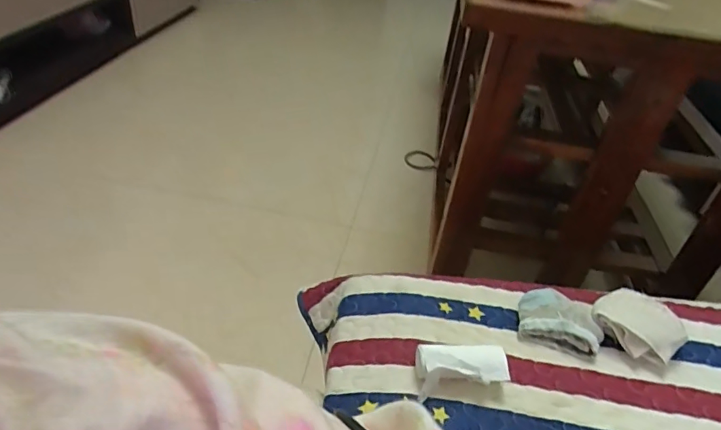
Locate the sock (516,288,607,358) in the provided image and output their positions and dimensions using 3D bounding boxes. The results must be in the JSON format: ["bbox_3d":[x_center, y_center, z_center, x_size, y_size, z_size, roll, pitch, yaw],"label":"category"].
[{"bbox_3d":[0.231,0.122,0.582,0.089,0.029,0.065,13,38,12],"label":"sock"}]

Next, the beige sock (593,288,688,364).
[{"bbox_3d":[0.316,0.126,0.574,0.071,0.043,0.090,-27,47,-34],"label":"beige sock"}]

